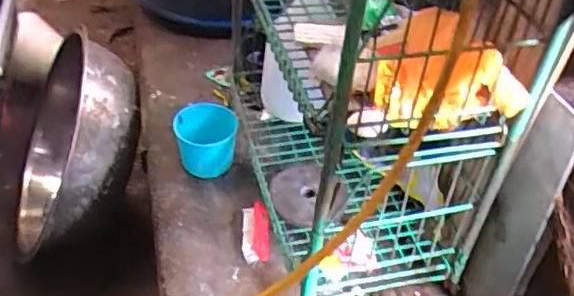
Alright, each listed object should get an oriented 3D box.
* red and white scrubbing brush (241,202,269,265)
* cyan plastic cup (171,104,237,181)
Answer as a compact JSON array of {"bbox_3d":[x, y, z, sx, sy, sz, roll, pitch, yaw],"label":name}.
[{"bbox_3d":[-0.059,0.161,1.140,0.050,0.034,0.120,0,47,-5],"label":"red and white scrubbing brush"},{"bbox_3d":[-0.168,-0.021,1.256,0.127,0.119,0.123,2,47,-2],"label":"cyan plastic cup"}]

